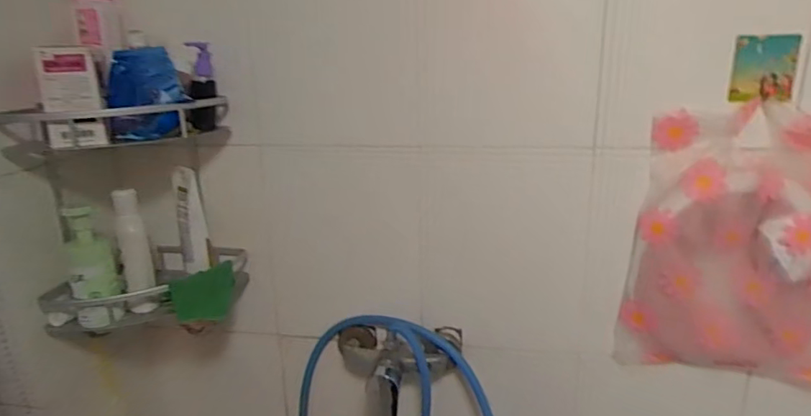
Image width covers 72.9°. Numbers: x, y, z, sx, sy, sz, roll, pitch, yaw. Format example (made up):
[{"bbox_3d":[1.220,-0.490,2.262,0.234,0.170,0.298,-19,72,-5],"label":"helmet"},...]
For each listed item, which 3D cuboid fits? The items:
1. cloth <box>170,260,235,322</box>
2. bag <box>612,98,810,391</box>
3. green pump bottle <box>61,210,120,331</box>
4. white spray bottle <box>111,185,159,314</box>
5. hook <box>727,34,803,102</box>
[{"bbox_3d":[-0.298,0.131,0.818,0.027,0.078,0.107,9,21,31],"label":"cloth"},{"bbox_3d":[0.460,0.061,0.765,0.276,0.378,0.044,2,18,13],"label":"bag"},{"bbox_3d":[-0.428,0.078,0.747,0.059,0.156,0.061,-12,20,-29],"label":"green pump bottle"},{"bbox_3d":[-0.385,0.063,0.783,0.041,0.170,0.047,-8,19,-19],"label":"white spray bottle"},{"bbox_3d":[0.468,-0.181,0.715,0.078,0.083,0.004,4,13,9],"label":"hook"}]

